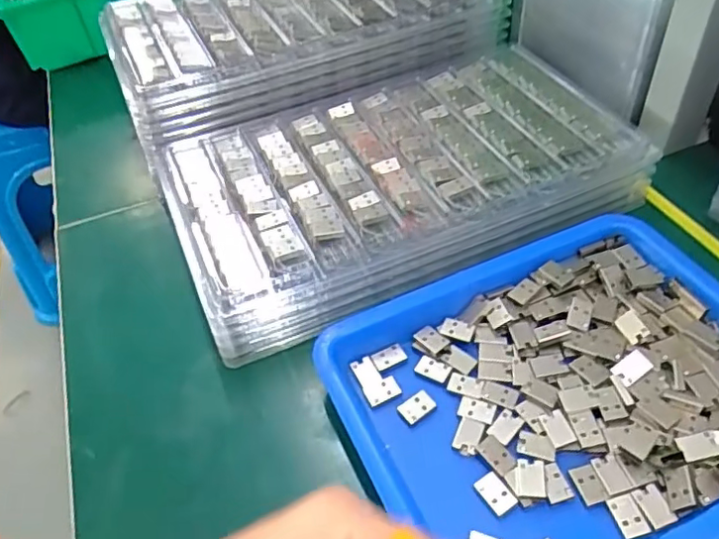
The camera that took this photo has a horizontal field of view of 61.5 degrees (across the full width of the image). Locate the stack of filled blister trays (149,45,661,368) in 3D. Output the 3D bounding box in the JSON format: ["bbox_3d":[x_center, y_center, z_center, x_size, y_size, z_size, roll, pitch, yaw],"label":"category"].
[{"bbox_3d":[0.025,-0.066,0.408,0.290,0.043,0.183,-18,51,-13],"label":"stack of filled blister trays"}]

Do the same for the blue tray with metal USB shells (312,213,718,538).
[{"bbox_3d":[0.107,0.059,0.302,0.215,0.030,0.169,-22,48,-13],"label":"blue tray with metal USB shells"}]

